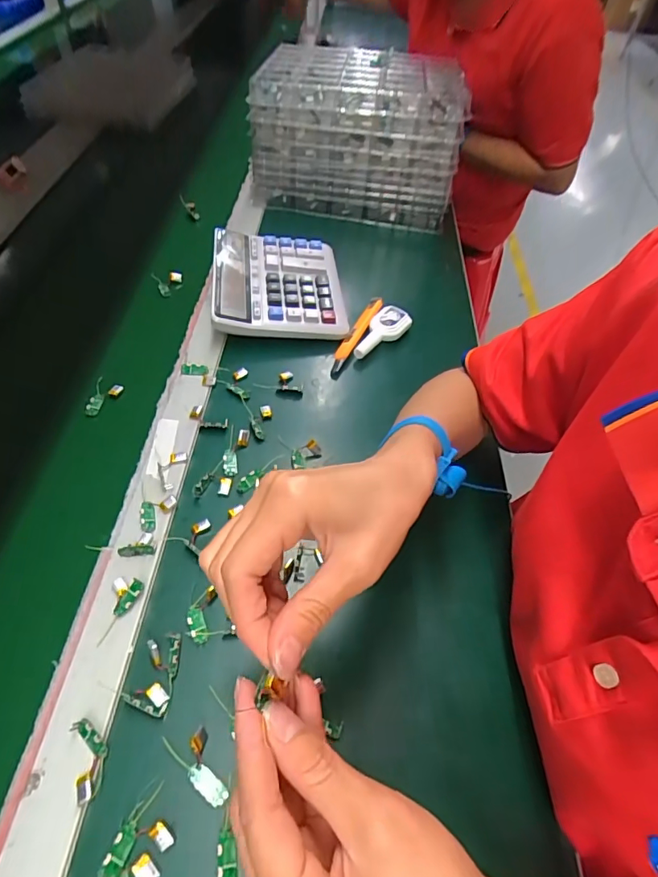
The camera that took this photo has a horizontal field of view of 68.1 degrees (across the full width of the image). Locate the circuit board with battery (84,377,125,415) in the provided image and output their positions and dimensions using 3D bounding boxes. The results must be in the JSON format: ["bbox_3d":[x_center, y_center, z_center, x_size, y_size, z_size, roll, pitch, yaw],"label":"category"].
[{"bbox_3d":[-0.238,-0.043,0.516,0.029,0.009,0.047,10,52,2],"label":"circuit board with battery"}]

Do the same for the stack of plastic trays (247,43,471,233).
[{"bbox_3d":[0.041,-0.486,0.770,0.299,0.165,0.244,6,52,0],"label":"stack of plastic trays"}]

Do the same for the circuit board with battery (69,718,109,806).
[{"bbox_3d":[-0.152,0.202,0.309,0.020,0.004,0.046,-16,55,-16],"label":"circuit board with battery"}]

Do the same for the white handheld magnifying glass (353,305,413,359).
[{"bbox_3d":[0.060,-0.121,0.575,0.038,0.029,0.085,31,56,18],"label":"white handheld magnifying glass"}]

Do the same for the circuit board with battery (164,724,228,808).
[{"bbox_3d":[-0.081,0.205,0.309,0.022,0.009,0.052,-35,63,-28],"label":"circuit board with battery"}]

